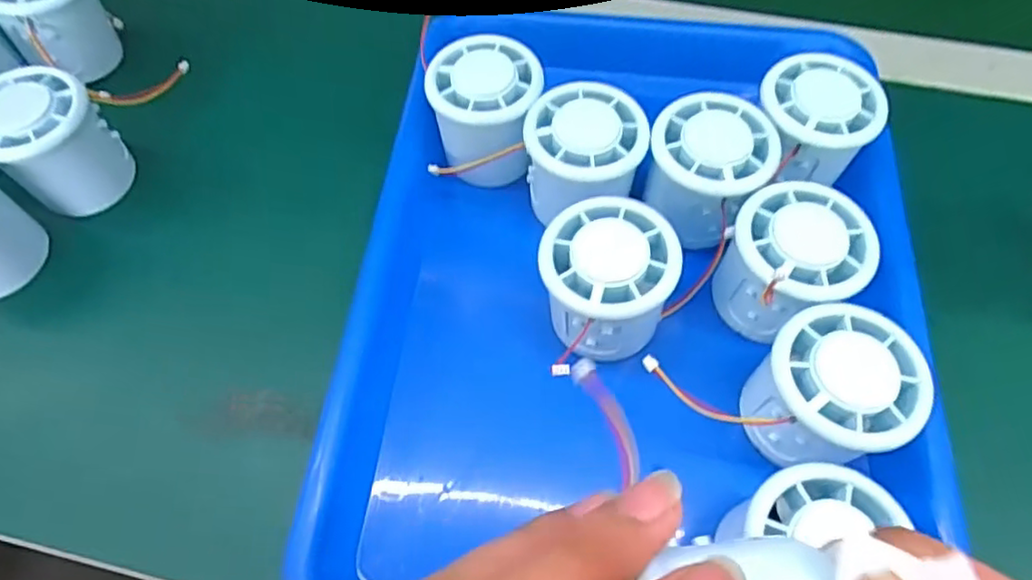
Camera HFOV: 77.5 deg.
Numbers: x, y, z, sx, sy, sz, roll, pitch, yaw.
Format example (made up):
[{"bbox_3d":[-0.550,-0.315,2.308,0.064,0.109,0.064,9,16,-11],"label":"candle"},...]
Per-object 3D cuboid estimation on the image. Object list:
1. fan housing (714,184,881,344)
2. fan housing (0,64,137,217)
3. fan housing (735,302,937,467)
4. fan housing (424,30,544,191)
[{"bbox_3d":[0.121,-0.008,0.291,0.055,0.059,0.054,0,62,0],"label":"fan housing"},{"bbox_3d":[-0.238,-0.075,0.334,0.048,0.057,0.052,39,69,19],"label":"fan housing"},{"bbox_3d":[0.125,0.045,0.264,0.056,0.059,0.057,0,62,0],"label":"fan housing"},{"bbox_3d":[-0.015,-0.092,0.333,0.053,0.048,0.056,0,62,0],"label":"fan housing"}]

